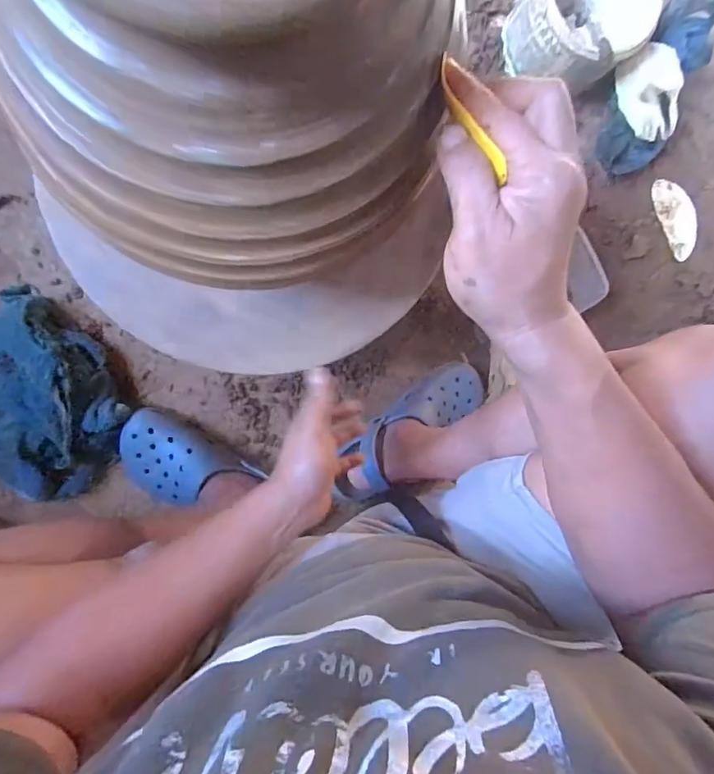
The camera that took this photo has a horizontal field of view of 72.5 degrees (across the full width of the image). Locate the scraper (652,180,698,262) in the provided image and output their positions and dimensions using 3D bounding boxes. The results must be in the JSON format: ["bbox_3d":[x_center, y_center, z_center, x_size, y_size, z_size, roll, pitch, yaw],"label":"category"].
[{"bbox_3d":[0.547,-0.289,0.832,0.060,0.013,0.138,-23,96,-7],"label":"scraper"}]

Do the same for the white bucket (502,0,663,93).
[{"bbox_3d":[0.320,-0.546,0.716,0.175,0.128,0.168,-31,97,-6],"label":"white bucket"}]

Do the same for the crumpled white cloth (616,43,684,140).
[{"bbox_3d":[0.436,-0.439,0.717,0.083,0.054,0.130,-14,95,-8],"label":"crumpled white cloth"}]

